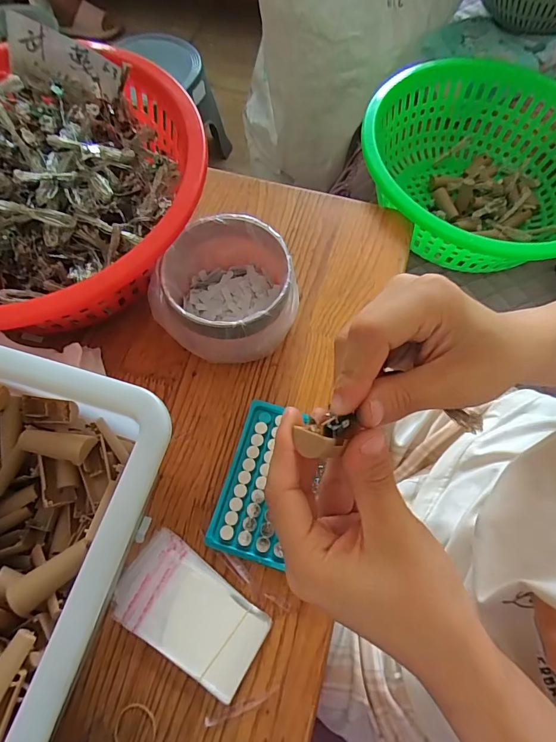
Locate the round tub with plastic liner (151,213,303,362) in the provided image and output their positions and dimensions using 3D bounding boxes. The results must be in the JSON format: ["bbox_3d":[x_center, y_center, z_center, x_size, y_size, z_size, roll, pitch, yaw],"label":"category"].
[{"bbox_3d":[-0.046,-0.071,0.395,0.116,0.088,0.115,0,66,-1],"label":"round tub with plastic liner"}]

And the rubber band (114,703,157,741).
[{"bbox_3d":[-0.103,0.260,0.297,0.030,0.004,0.031,0,66,-1],"label":"rubber band"}]

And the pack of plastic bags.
[{"bbox_3d":[-0.069,0.188,0.324,0.117,0.008,0.067,32,69,12],"label":"pack of plastic bags"}]

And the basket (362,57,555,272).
[{"bbox_3d":[0.270,-0.260,0.560,0.314,0.120,0.311,0,66,-1],"label":"basket"}]

